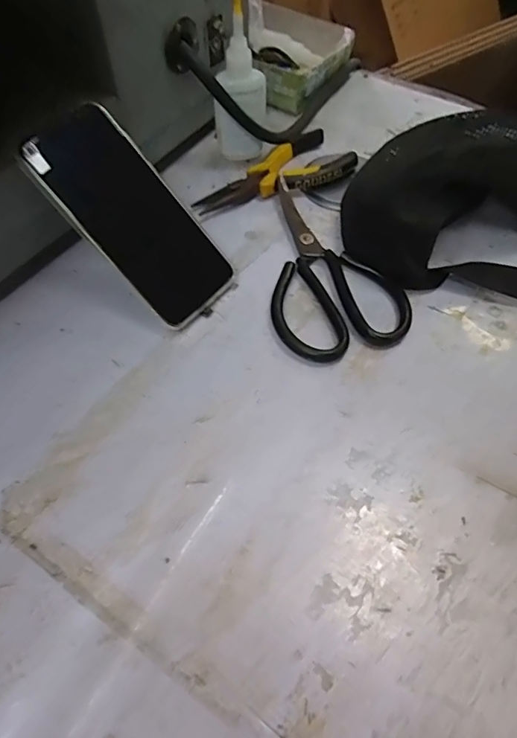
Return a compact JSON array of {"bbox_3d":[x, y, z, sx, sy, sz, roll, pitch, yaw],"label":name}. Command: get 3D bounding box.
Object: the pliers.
[{"bbox_3d":[0.012,-0.183,0.424,0.150,0.021,0.069,-25,62,-16],"label":"pliers"}]

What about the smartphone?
[{"bbox_3d":[-0.090,-0.111,0.337,0.162,0.010,0.079,49,64,-14],"label":"smartphone"}]

